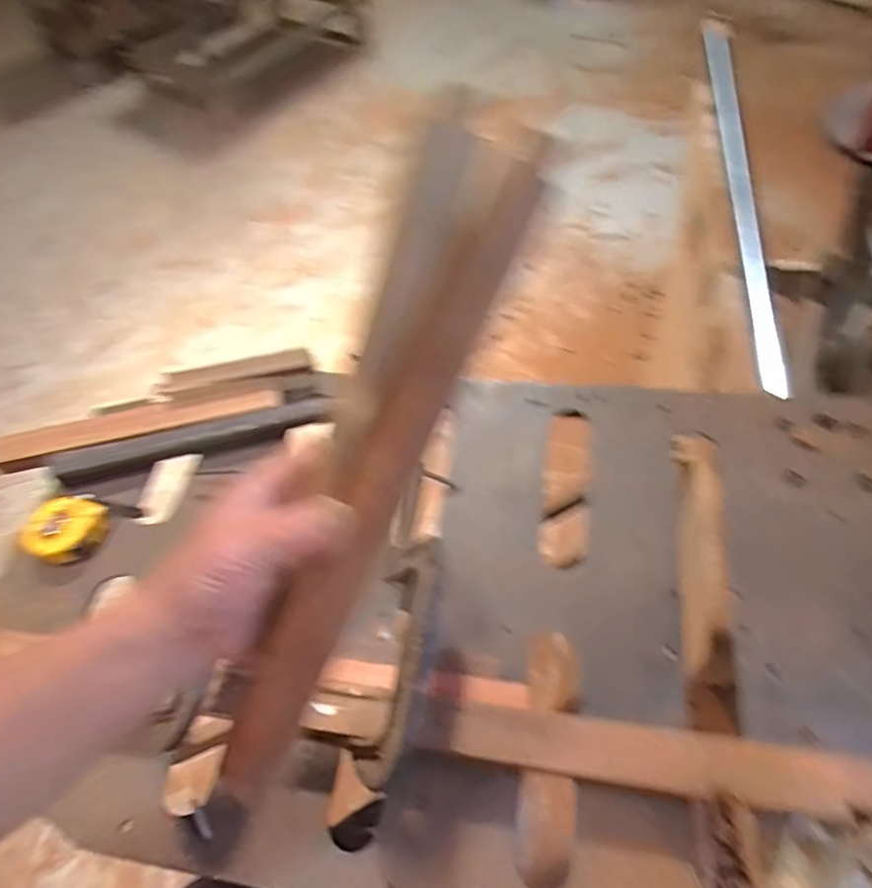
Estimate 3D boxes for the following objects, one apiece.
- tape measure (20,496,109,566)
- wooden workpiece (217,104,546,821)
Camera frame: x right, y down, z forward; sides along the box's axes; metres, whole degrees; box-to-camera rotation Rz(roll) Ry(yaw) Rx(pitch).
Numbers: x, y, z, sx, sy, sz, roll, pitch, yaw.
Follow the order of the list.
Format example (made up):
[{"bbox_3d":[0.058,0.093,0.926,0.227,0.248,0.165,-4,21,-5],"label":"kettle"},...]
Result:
[{"bbox_3d":[-0.395,0.091,0.655,0.073,0.037,0.077,-3,47,3],"label":"tape measure"},{"bbox_3d":[-0.040,0.023,0.304,0.046,0.027,0.355,26,99,26],"label":"wooden workpiece"}]

